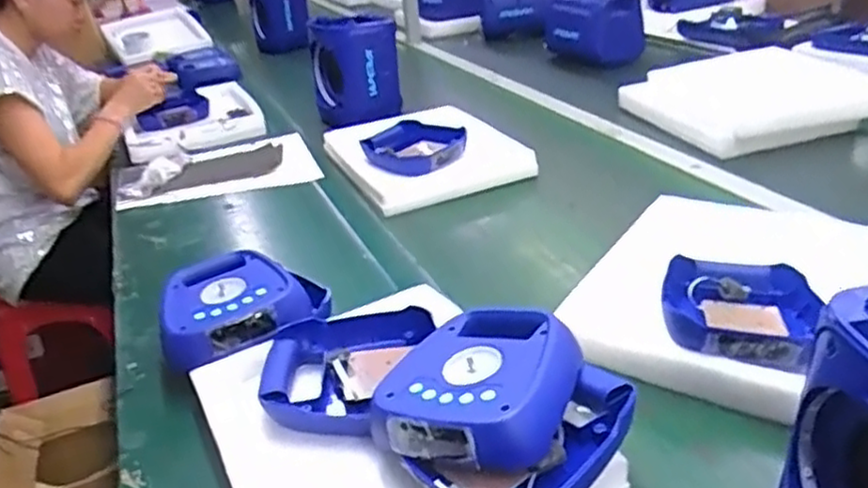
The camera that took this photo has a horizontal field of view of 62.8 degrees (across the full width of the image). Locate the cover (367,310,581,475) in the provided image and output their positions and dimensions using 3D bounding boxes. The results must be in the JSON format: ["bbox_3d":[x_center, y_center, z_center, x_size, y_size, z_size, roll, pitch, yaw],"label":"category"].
[{"bbox_3d":[0.042,0.117,0.604,0.153,0.056,0.159,10,28,30],"label":"cover"}]

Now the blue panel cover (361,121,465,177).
[{"bbox_3d":[-0.031,-0.175,1.302,0.181,0.052,0.145,18,33,41],"label":"blue panel cover"}]

